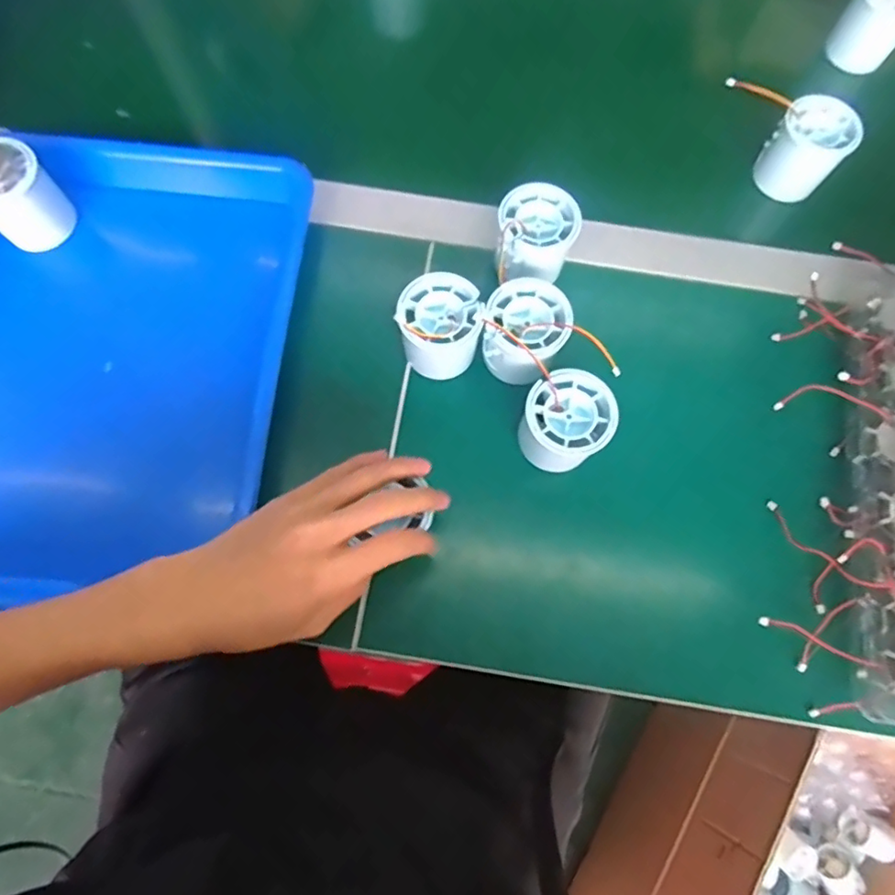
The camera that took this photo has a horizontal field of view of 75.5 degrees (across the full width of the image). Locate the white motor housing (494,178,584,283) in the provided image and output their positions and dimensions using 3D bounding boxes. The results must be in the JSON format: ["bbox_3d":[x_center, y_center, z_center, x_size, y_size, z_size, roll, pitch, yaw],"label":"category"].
[{"bbox_3d":[0.061,-0.146,0.417,0.056,0.053,0.065,14,73,2],"label":"white motor housing"}]

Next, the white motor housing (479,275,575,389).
[{"bbox_3d":[0.051,-0.076,0.393,0.056,0.044,0.063,35,75,8],"label":"white motor housing"}]

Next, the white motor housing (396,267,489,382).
[{"bbox_3d":[-0.003,-0.084,0.398,0.055,0.053,0.052,1,73,-2],"label":"white motor housing"}]

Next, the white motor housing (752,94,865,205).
[{"bbox_3d":[0.278,-0.231,0.449,0.053,0.052,0.050,39,76,9],"label":"white motor housing"}]

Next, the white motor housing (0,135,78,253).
[{"bbox_3d":[-0.306,-0.177,0.413,0.056,0.060,0.057,44,77,10],"label":"white motor housing"}]

